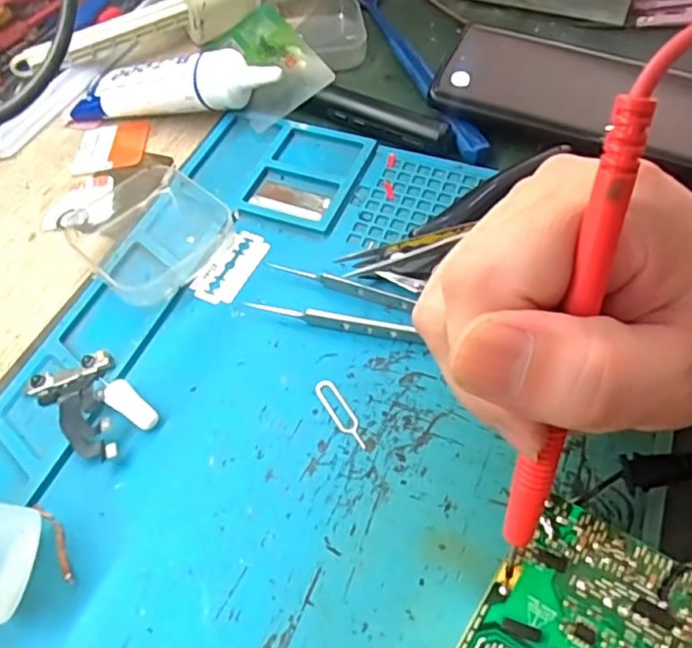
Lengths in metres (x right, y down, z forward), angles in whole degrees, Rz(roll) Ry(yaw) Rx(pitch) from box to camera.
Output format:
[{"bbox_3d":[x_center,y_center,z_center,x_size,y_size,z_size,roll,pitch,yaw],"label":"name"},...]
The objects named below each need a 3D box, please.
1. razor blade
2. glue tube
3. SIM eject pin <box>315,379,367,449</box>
[{"bbox_3d":[-0.054,-0.028,0.279,0.023,0.004,0.042,19,59,16],"label":"razor blade"},{"bbox_3d":[-0.096,-0.132,0.334,0.124,0.019,0.031,1,92,20],"label":"glue tube"},{"bbox_3d":[-0.002,0.034,0.233,0.008,0.004,0.033,-30,59,-15],"label":"SIM eject pin"}]

